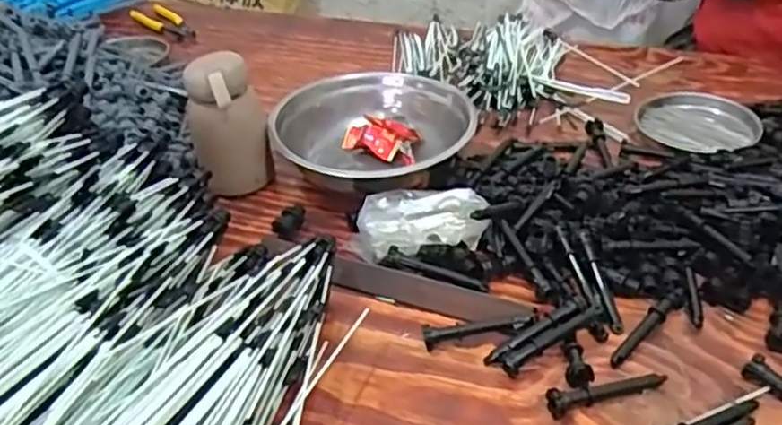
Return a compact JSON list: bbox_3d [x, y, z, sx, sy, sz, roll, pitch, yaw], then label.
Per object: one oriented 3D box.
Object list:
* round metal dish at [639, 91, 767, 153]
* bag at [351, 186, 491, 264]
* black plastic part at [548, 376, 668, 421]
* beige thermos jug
[{"bbox_3d":[0.358,-0.106,0.823,0.133,0.015,0.120,28,47,35],"label":"round metal dish"},{"bbox_3d":[0.027,0.014,0.668,0.125,0.042,0.069,-5,37,-2],"label":"bag"},{"bbox_3d":[0.159,0.130,0.524,0.093,0.018,0.018,-15,38,-14],"label":"black plastic part"},{"bbox_3d":[-0.176,-0.083,0.769,0.077,0.163,0.068,-6,37,-3],"label":"beige thermos jug"}]

